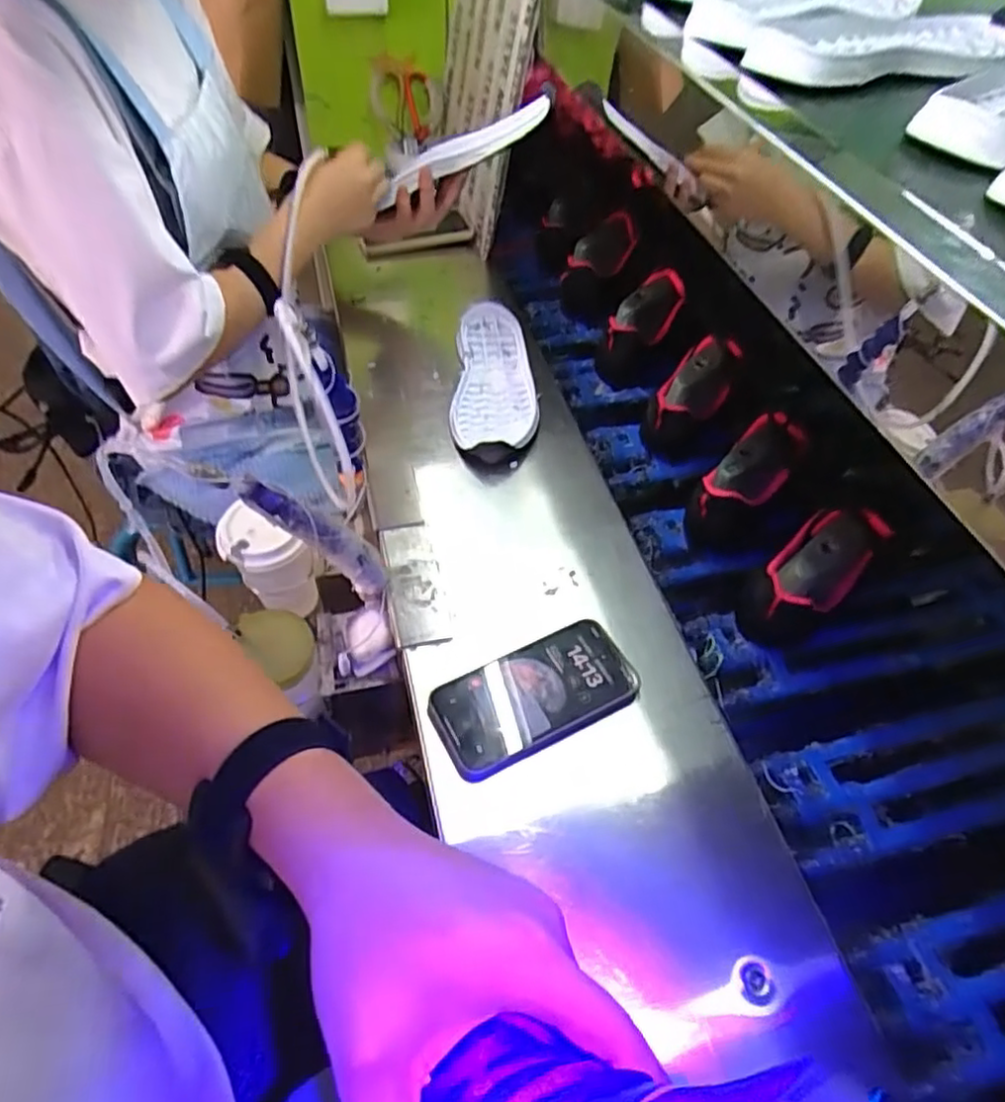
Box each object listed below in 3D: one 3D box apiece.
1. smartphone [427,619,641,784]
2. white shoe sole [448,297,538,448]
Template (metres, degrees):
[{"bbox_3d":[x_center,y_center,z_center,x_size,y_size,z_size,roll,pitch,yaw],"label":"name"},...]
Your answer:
[{"bbox_3d":[0.026,0.117,0.542,0.164,0.015,0.081,-23,56,-19],"label":"smartphone"},{"bbox_3d":[-0.009,-0.214,0.820,0.095,0.024,0.266,-2,53,3],"label":"white shoe sole"}]

